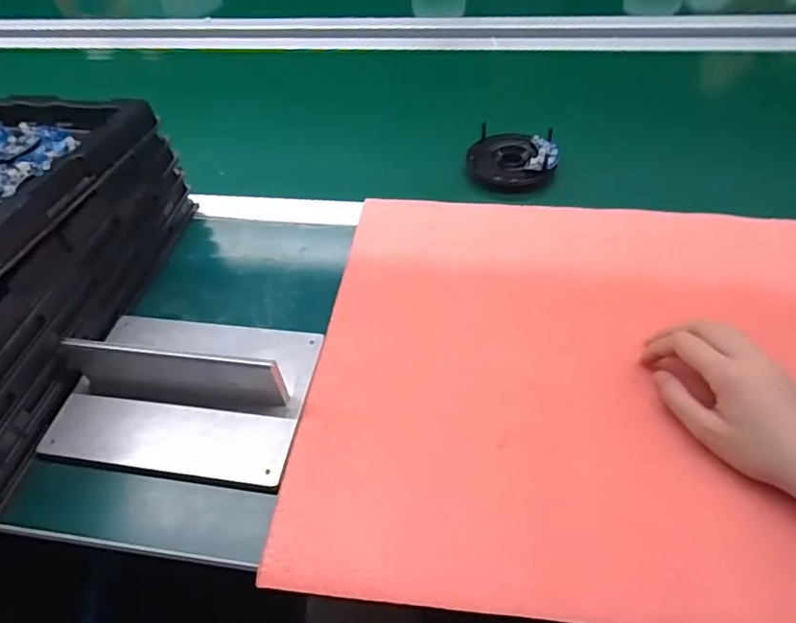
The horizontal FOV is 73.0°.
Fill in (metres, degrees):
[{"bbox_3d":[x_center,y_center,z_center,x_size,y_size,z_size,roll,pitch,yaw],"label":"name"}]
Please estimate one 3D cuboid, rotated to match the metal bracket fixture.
[{"bbox_3d":[-0.177,0.050,0.433,0.202,0.061,0.144,5,49,8],"label":"metal bracket fixture"}]

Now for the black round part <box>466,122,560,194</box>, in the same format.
[{"bbox_3d":[0.135,-0.183,0.634,0.101,0.027,0.097,6,49,9],"label":"black round part"}]

